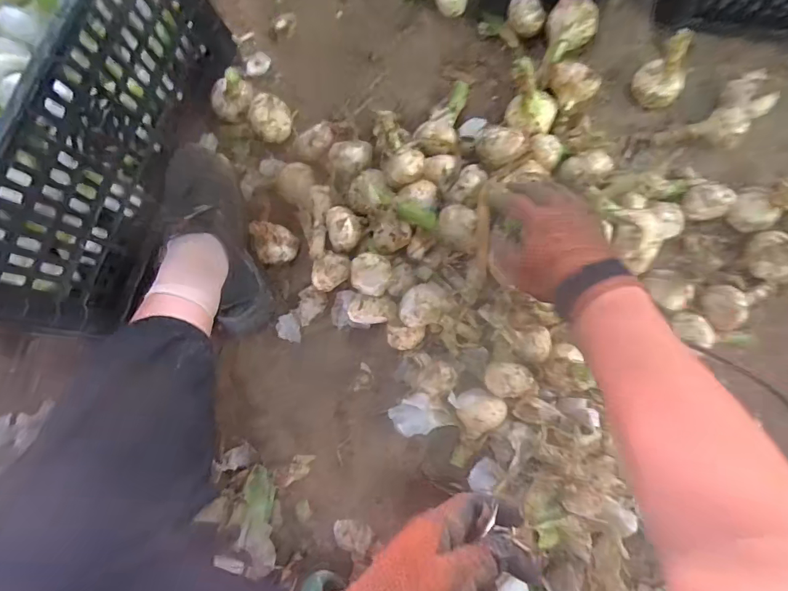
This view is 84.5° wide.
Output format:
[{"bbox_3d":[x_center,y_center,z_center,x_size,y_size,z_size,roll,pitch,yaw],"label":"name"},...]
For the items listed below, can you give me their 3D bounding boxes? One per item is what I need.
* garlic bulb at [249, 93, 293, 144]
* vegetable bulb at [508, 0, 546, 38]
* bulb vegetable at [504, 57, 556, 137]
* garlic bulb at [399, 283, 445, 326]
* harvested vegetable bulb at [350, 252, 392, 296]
[{"bbox_3d":[-0.159,-0.231,0.570,0.050,0.055,0.050,0,83,4],"label":"garlic bulb"},{"bbox_3d":[0.172,-0.365,0.563,0.034,0.036,0.046,-21,83,1],"label":"vegetable bulb"},{"bbox_3d":[0.170,-0.231,0.517,0.060,0.073,0.066,0,83,4],"label":"bulb vegetable"},{"bbox_3d":[0.032,0.011,0.499,0.048,0.035,0.050,0,83,4],"label":"garlic bulb"},{"bbox_3d":[-0.027,-0.025,0.502,0.045,0.033,0.044,21,85,6],"label":"harvested vegetable bulb"}]

